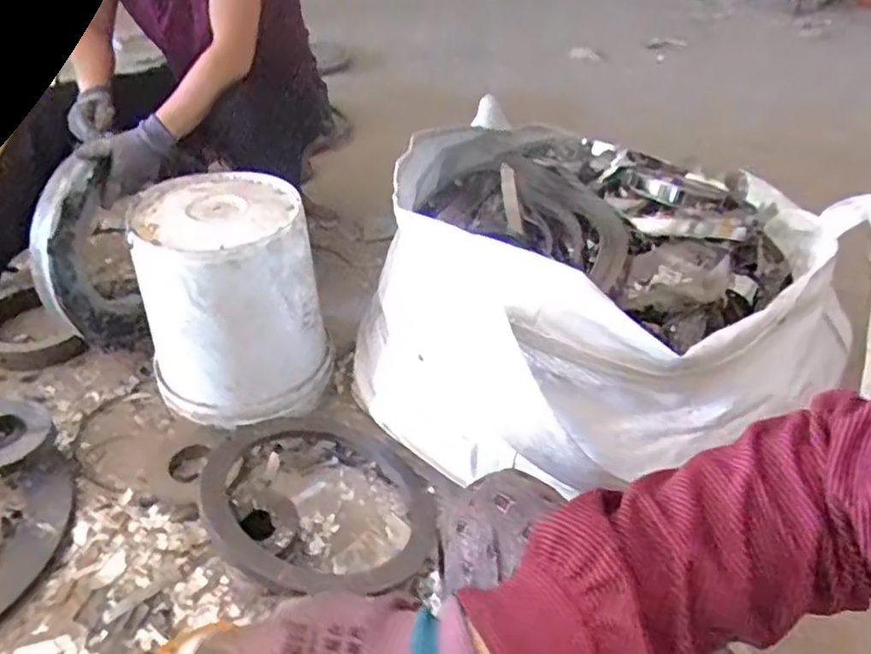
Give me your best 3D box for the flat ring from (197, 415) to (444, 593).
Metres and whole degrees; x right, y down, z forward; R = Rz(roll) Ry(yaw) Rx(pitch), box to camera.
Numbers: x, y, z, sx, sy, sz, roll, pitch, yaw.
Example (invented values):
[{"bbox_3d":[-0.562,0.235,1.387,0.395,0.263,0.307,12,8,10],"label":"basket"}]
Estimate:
[{"bbox_3d":[-0.175,0.249,0.978,0.351,0.036,0.346,19,26,-10],"label":"flat ring"}]

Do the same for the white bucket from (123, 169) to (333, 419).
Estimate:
[{"bbox_3d":[-0.343,-0.047,1.117,0.267,0.338,0.267,-11,41,-16],"label":"white bucket"}]

